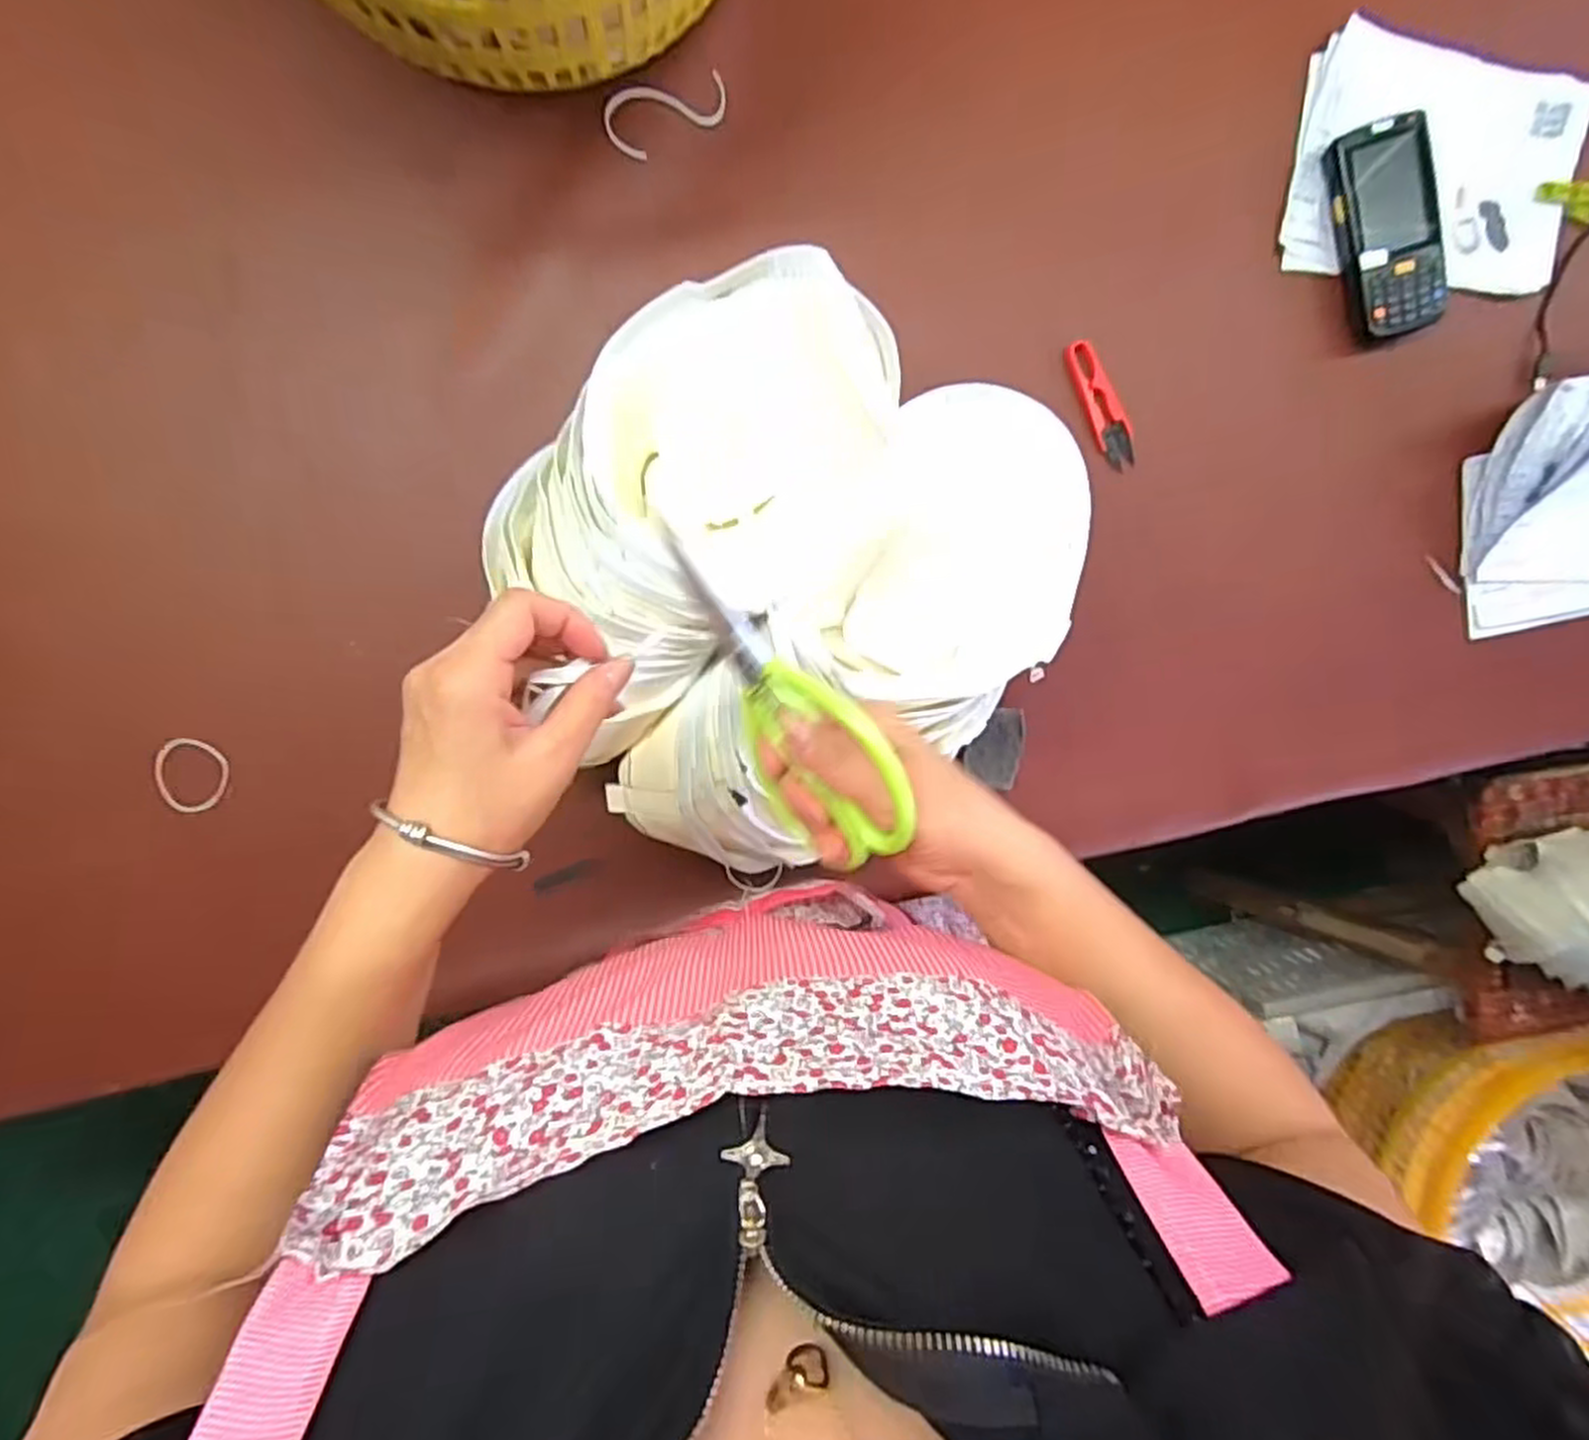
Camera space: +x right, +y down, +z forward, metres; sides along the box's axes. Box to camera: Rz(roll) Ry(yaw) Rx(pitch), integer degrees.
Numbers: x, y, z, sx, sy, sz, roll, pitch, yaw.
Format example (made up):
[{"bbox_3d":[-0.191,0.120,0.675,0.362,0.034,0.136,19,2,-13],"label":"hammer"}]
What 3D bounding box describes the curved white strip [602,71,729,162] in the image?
[{"bbox_3d":[-0.088,-0.423,0.545,0.086,0.006,0.039,-27,109,0],"label":"curved white strip"}]

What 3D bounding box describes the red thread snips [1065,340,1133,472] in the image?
[{"bbox_3d":[0.241,-0.245,0.611,0.026,0.010,0.101,-25,101,0],"label":"red thread snips"}]

